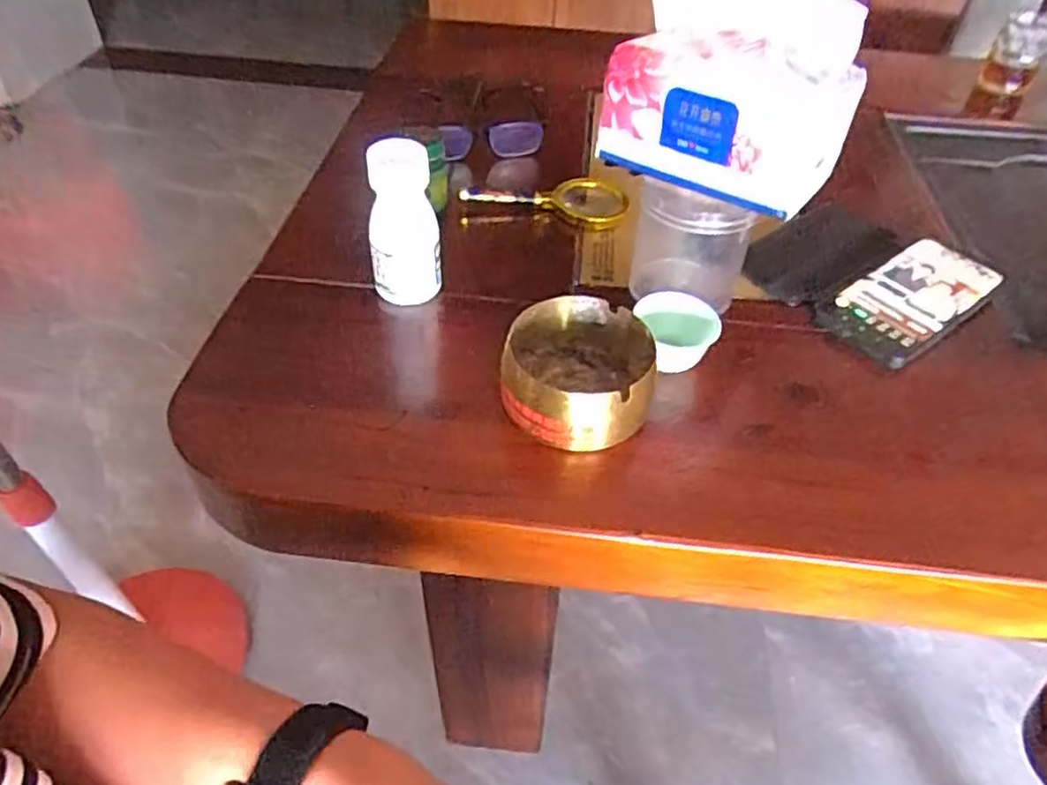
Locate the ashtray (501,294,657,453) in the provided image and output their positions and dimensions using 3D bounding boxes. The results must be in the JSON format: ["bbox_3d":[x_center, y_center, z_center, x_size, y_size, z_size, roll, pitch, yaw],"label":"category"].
[{"bbox_3d":[0.035,-0.011,0.460,0.093,0.053,0.102,8,46,5],"label":"ashtray"}]

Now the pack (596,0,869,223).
[{"bbox_3d":[0.135,-0.202,0.464,0.140,0.127,0.079,33,52,26],"label":"pack"}]

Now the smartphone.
[{"bbox_3d":[0.309,-0.077,0.564,0.166,0.010,0.077,-29,59,-25],"label":"smartphone"}]

